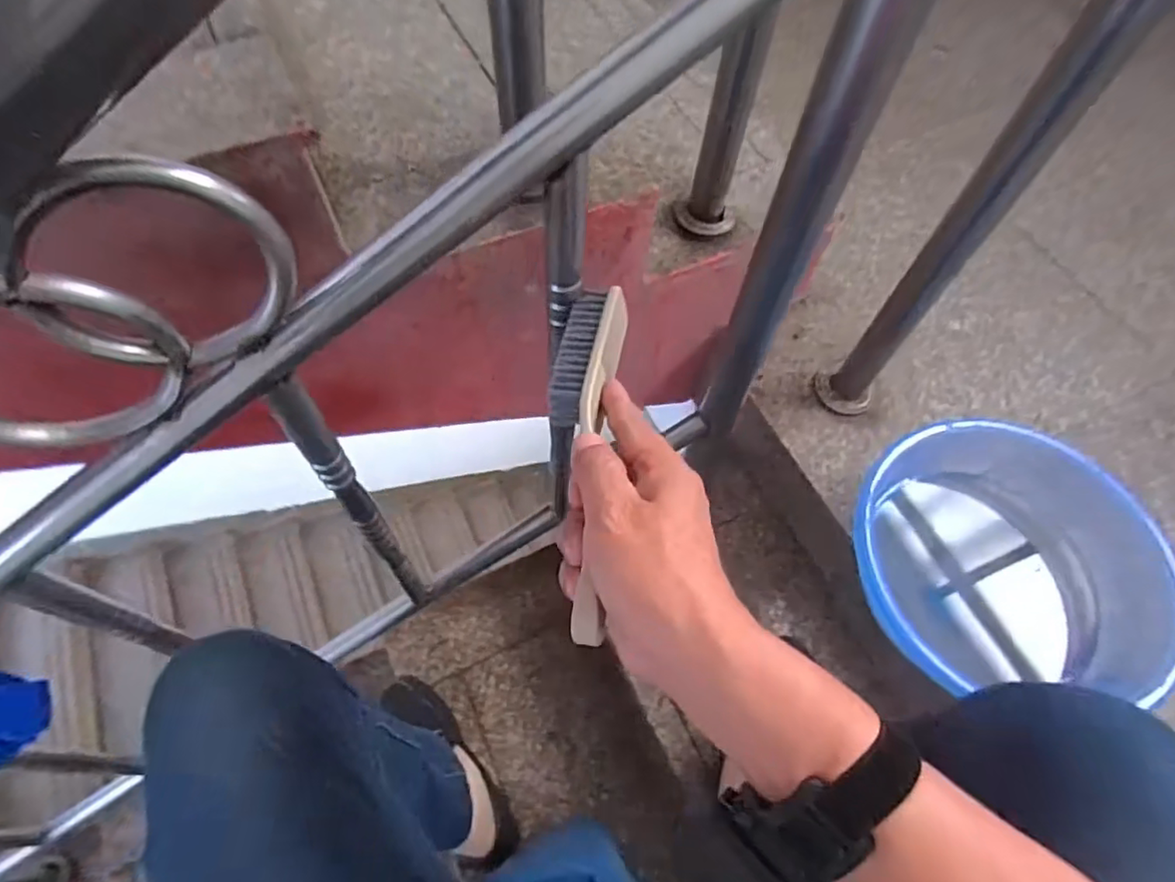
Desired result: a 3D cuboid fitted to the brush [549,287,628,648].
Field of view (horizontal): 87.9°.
[{"bbox_3d":[-0.001,0.002,0.359,0.045,0.032,0.228,3,59,0],"label":"brush"}]

